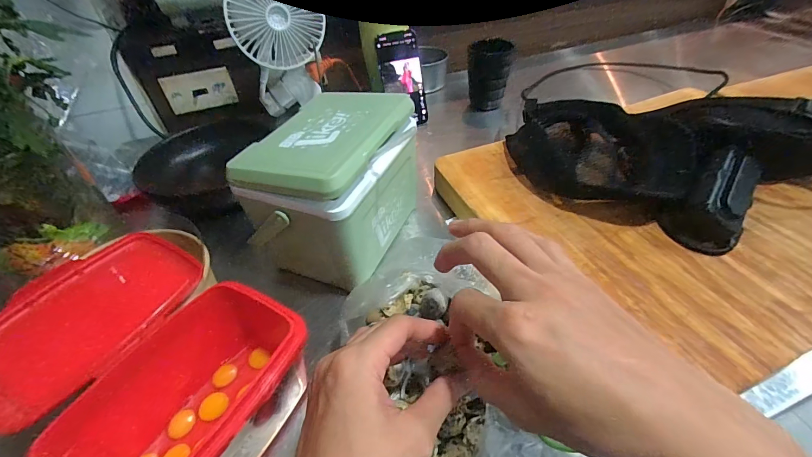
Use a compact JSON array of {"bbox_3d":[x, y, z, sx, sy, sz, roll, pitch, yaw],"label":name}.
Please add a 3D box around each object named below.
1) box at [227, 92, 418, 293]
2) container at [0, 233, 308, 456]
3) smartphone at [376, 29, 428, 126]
[{"bbox_3d":[-0.079,-0.047,0.402,0.127,0.139,0.183,15,47,19],"label":"box"},{"bbox_3d":[-0.204,0.110,0.292,0.227,0.082,0.151,18,48,22],"label":"container"},{"bbox_3d":[-0.004,-0.255,0.629,0.071,0.147,0.011,-14,19,-15],"label":"smartphone"}]

